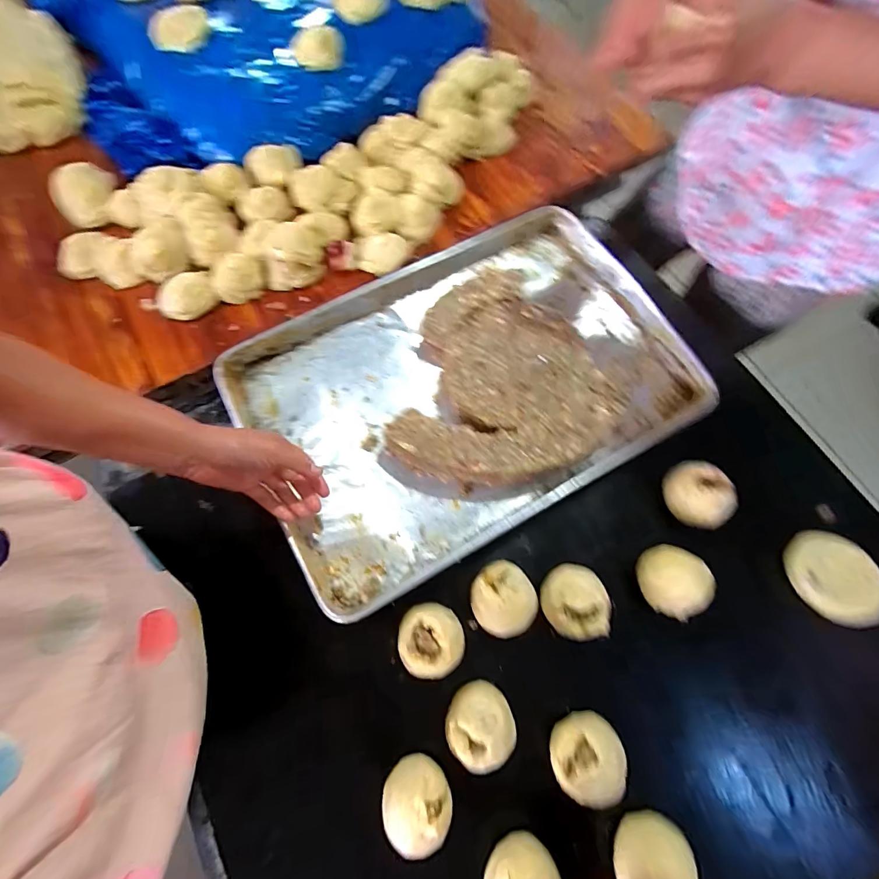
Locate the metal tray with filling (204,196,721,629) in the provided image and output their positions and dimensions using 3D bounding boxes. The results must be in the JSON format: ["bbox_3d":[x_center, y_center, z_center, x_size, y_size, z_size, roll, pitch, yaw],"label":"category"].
[{"bbox_3d":[0.045,-0.081,0.595,0.610,0.071,0.402,-28,73,-8],"label":"metal tray with filling"}]

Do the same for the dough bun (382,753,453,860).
[{"bbox_3d":[-0.023,0.380,0.429,0.067,0.042,0.070,0,74,-1],"label":"dough bun"}]

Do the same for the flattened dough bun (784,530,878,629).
[{"bbox_3d":[0.498,0.171,0.514,0.098,0.022,0.120,-33,77,-10],"label":"flattened dough bun"}]

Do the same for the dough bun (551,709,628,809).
[{"bbox_3d":[0.161,0.343,0.438,0.075,0.035,0.074,0,74,-1],"label":"dough bun"}]

